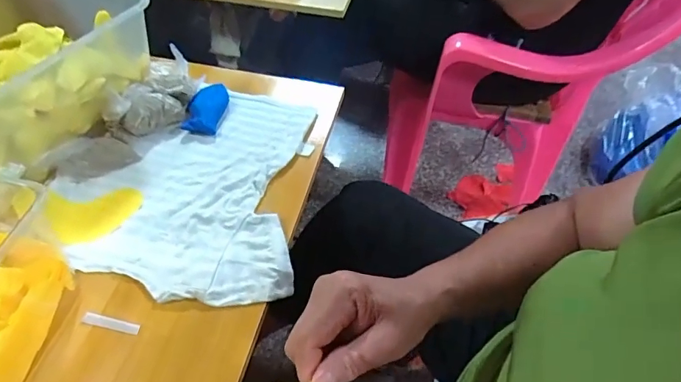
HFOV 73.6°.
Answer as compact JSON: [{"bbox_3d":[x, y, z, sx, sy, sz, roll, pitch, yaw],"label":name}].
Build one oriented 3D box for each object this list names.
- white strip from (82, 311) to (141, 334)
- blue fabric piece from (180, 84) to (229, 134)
[{"bbox_3d":[-0.228,0.131,0.453,0.058,0.004,0.011,10,51,7],"label":"white strip"},{"bbox_3d":[-0.184,-0.115,0.630,0.047,0.014,0.089,5,51,3],"label":"blue fabric piece"}]

